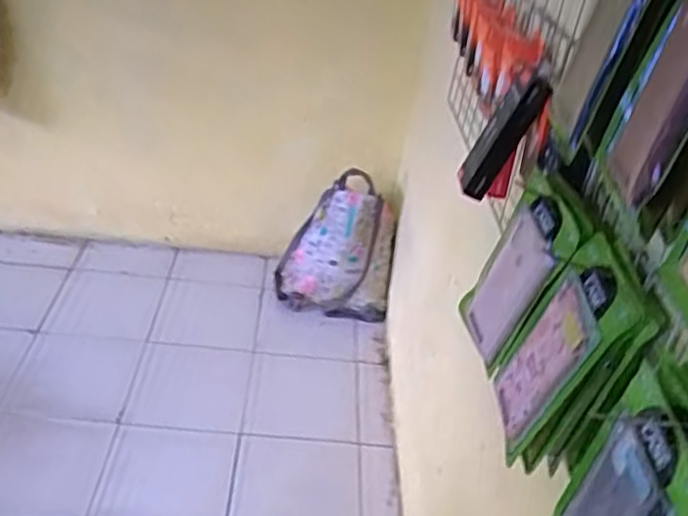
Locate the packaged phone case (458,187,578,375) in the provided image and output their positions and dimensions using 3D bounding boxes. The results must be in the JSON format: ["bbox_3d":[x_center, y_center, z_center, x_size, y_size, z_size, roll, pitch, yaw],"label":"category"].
[{"bbox_3d":[0.175,0.021,0.733,0.015,0.209,0.095,-3,51,-22],"label":"packaged phone case"}]

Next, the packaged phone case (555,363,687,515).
[{"bbox_3d":[0.199,0.187,0.525,0.011,0.207,0.104,3,37,-10],"label":"packaged phone case"}]

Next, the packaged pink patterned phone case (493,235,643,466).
[{"bbox_3d":[0.189,0.078,0.639,0.023,0.205,0.103,11,38,-19],"label":"packaged pink patterned phone case"}]

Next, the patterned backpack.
[{"bbox_3d":[-0.037,-0.028,1.915,0.323,0.409,0.148,20,37,17],"label":"patterned backpack"}]

